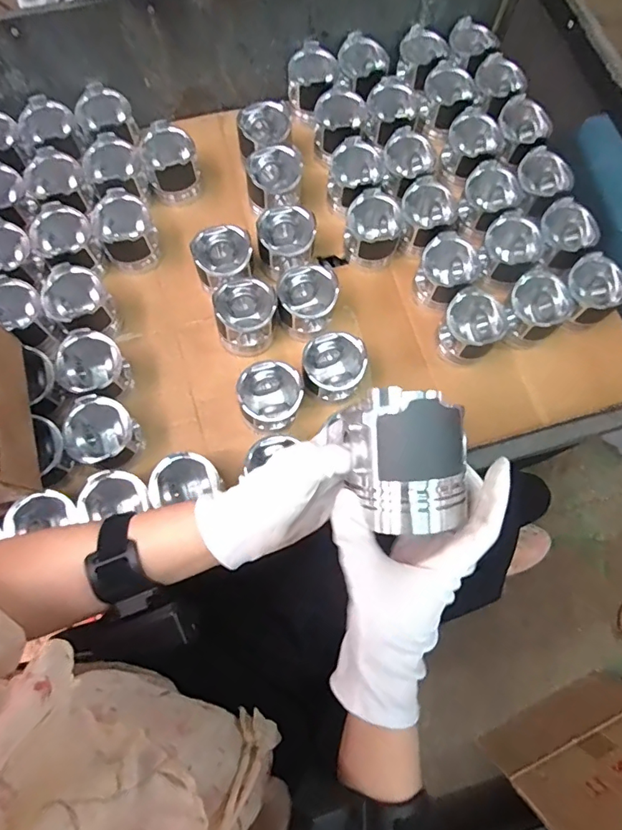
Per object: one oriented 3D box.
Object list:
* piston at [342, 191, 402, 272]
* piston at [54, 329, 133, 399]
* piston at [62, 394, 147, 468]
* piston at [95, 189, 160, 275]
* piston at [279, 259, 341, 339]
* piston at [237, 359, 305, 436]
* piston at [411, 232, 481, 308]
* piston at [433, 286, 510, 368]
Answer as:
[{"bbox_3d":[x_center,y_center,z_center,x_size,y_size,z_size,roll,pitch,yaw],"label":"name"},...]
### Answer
[{"bbox_3d":[0.094,-0.276,0.721,0.079,0.092,0.081,0,75,-1],"label":"piston"},{"bbox_3d":[-0.286,-0.060,0.633,0.082,0.071,0.081,0,75,-1],"label":"piston"},{"bbox_3d":[-0.270,0.026,0.620,0.089,0.084,0.083,0,75,-1],"label":"piston"},{"bbox_3d":[-0.276,-0.268,0.715,0.084,0.085,0.093,-30,77,-9],"label":"piston"},{"bbox_3d":[-0.005,-0.160,0.682,0.082,0.083,0.090,0,75,-1],"label":"piston"},{"bbox_3d":[-0.054,-0.024,0.645,0.077,0.078,0.077,0,75,-1],"label":"piston"},{"bbox_3d":[0.196,-0.205,0.700,0.077,0.085,0.083,0,75,-1],"label":"piston"},{"bbox_3d":[0.228,-0.122,0.683,0.081,0.087,0.083,0,75,-1],"label":"piston"}]

